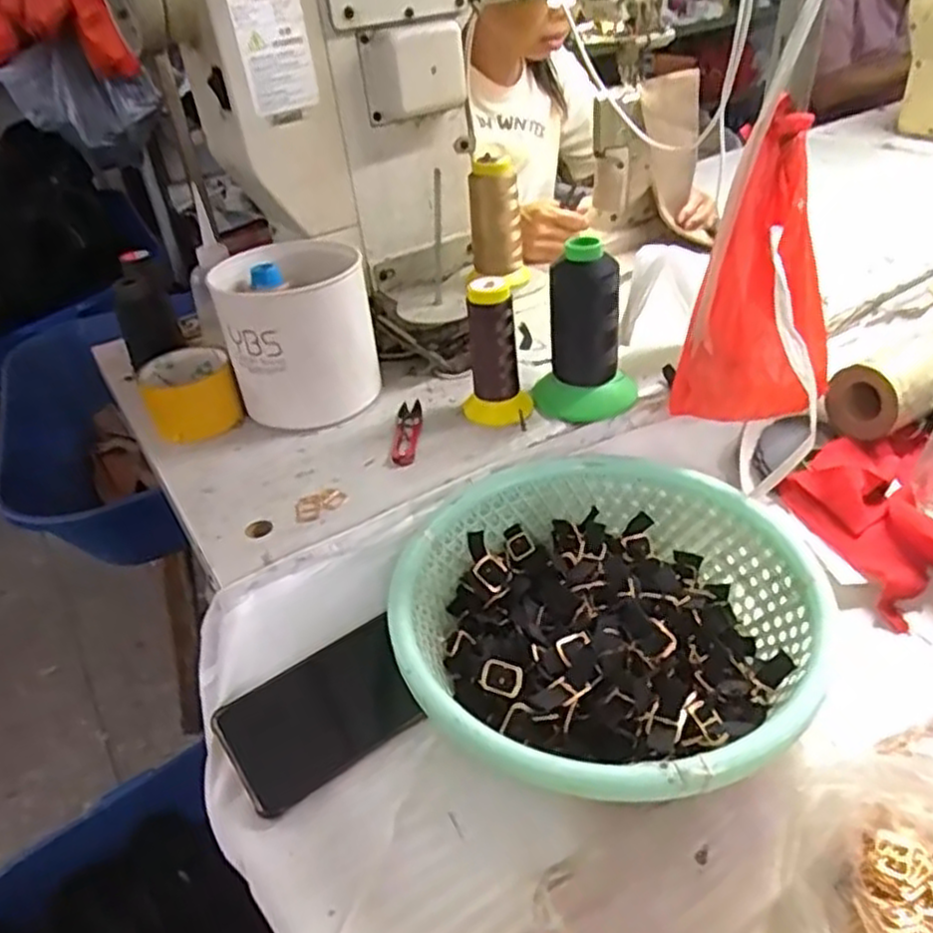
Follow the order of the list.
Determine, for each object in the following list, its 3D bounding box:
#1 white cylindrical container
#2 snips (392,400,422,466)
[{"bbox_3d":[-0.159,-0.127,0.693,0.120,0.123,0.146,-18,38,-15],"label":"white cylindrical container"},{"bbox_3d":[-0.049,-0.030,0.630,0.020,0.009,0.097,-4,37,3],"label":"snips"}]

